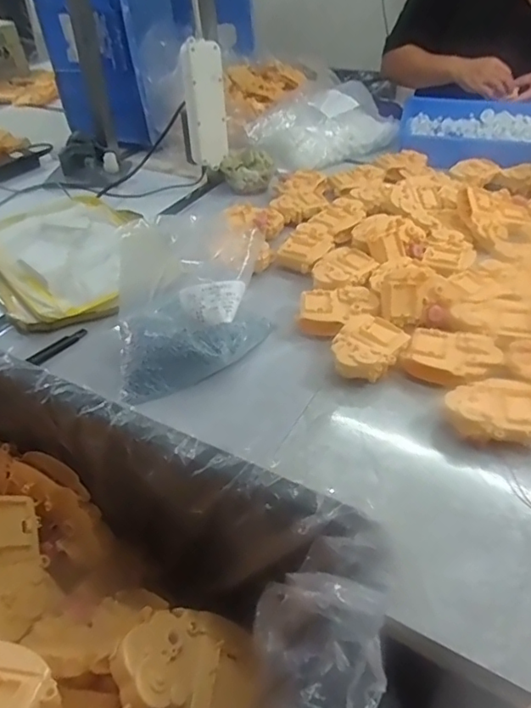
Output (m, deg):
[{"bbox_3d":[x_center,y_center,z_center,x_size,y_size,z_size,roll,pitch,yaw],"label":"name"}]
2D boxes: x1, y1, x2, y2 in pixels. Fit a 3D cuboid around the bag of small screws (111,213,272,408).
[{"bbox_3d":[-0.088,-0.070,0.604,0.185,0.153,0.156,-14,42,-13],"label":"bag of small screws"}]

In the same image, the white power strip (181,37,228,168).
[{"bbox_3d":[-0.097,-0.401,0.860,0.065,0.172,0.045,-6,41,-5],"label":"white power strip"}]

